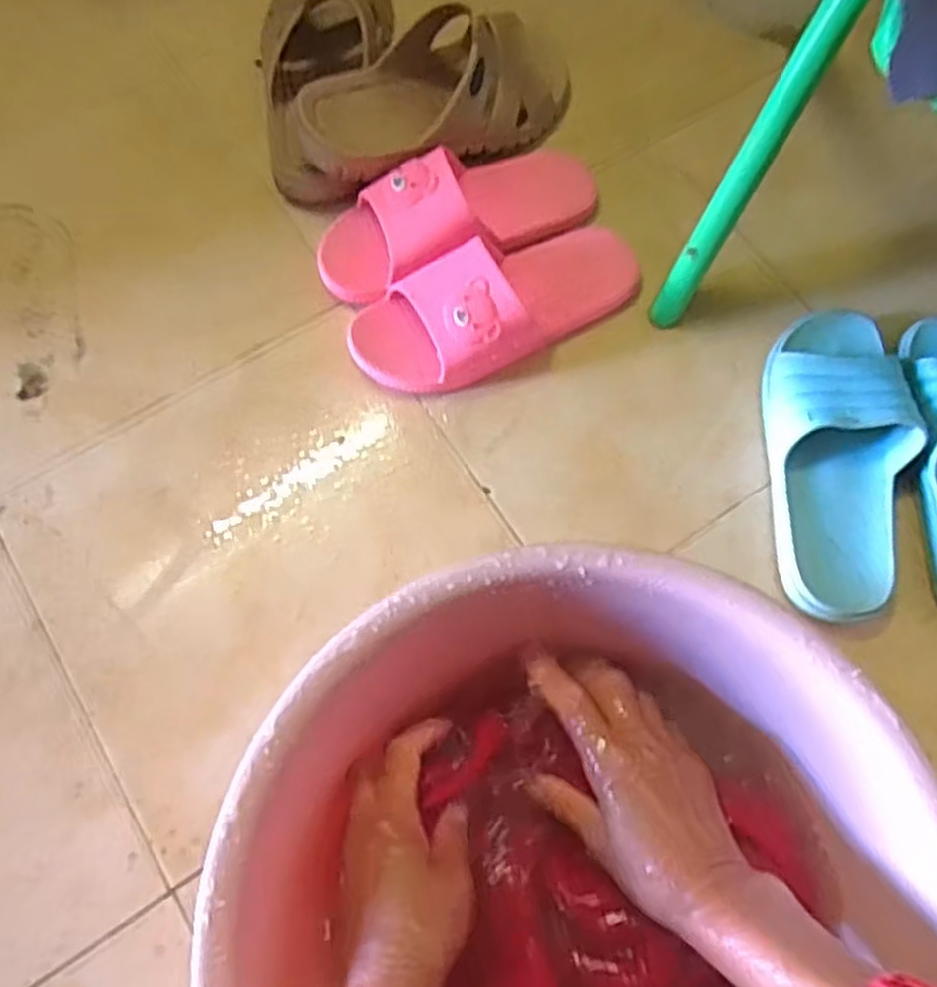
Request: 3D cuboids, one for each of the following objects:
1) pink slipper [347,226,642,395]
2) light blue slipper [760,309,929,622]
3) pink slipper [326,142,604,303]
[{"bbox_3d":[0.024,-0.145,0.586,0.220,0.062,0.083,-26,72,-11],"label":"pink slipper"},{"bbox_3d":[0.256,-0.028,0.549,0.089,0.057,0.227,8,69,2],"label":"light blue slipper"},{"bbox_3d":[-0.006,-0.223,0.616,0.229,0.062,0.084,-26,72,-11],"label":"pink slipper"}]

